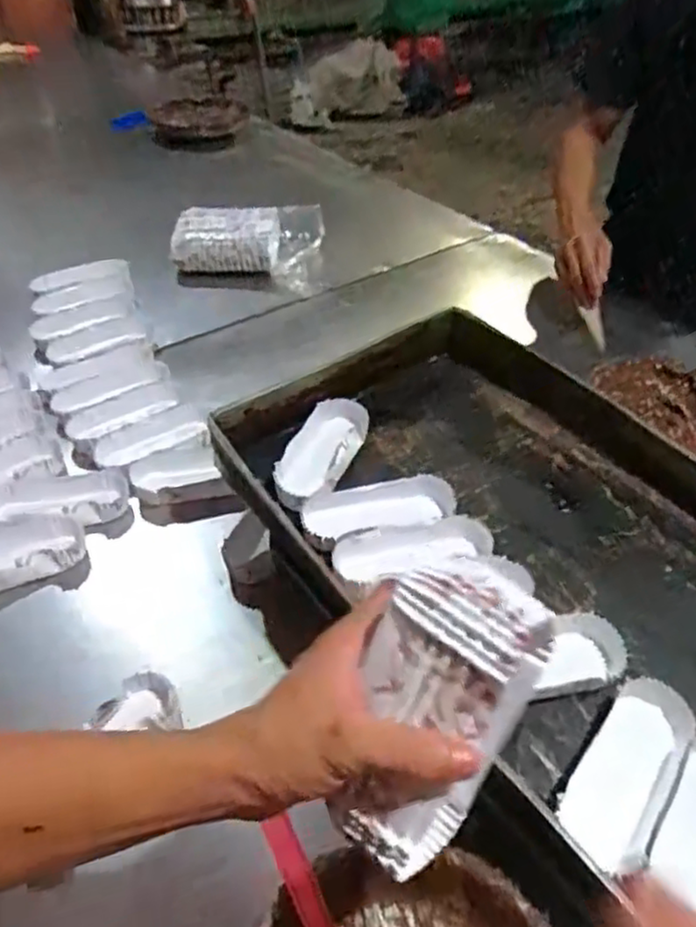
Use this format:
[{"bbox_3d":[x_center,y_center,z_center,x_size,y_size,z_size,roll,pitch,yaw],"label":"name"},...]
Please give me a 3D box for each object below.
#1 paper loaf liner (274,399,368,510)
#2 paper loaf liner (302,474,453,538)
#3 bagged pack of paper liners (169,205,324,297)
[{"bbox_3d":[-0.025,-0.015,0.685,0.057,0.028,0.155,19,45,17],"label":"paper loaf liner"},{"bbox_3d":[0.029,0.041,0.648,0.140,0.030,0.038,-10,42,8],"label":"paper loaf liner"},{"bbox_3d":[-0.165,-0.364,1.148,0.250,0.088,0.134,6,43,4],"label":"bagged pack of paper liners"}]

